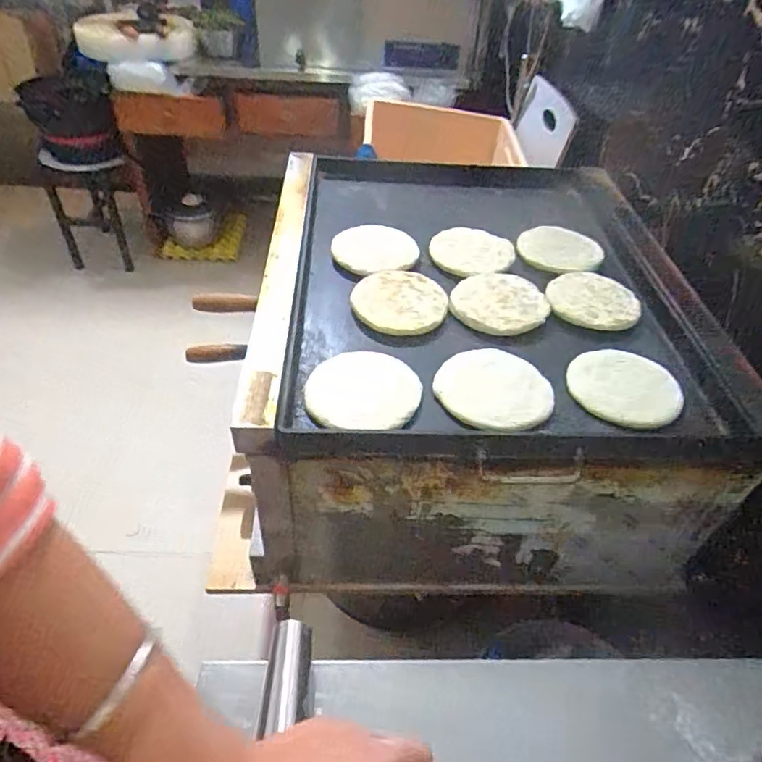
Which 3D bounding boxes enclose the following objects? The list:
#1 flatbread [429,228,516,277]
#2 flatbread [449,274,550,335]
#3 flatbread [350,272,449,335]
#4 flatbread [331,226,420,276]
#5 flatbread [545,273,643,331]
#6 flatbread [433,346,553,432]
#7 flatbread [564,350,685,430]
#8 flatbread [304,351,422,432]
[{"bbox_3d":[0.136,-0.198,0.846,0.127,0.018,0.127,2,44,-2],"label":"flatbread"},{"bbox_3d":[0.162,-0.108,0.751,0.126,0.013,0.126,2,44,-2],"label":"flatbread"},{"bbox_3d":[0.024,-0.107,0.740,0.123,0.016,0.123,6,44,2],"label":"flatbread"},{"bbox_3d":[-0.013,-0.198,0.826,0.115,0.020,0.128,-25,51,-27],"label":"flatbread"},{"bbox_3d":[0.295,-0.115,0.767,0.124,0.015,0.123,15,45,10],"label":"flatbread"},{"bbox_3d":[0.129,0.008,0.636,0.124,0.011,0.129,2,44,-2],"label":"flatbread"},{"bbox_3d":[0.289,0.005,0.656,0.125,0.016,0.119,2,44,-2],"label":"flatbread"},{"bbox_3d":[-0.020,0.009,0.619,0.122,0.012,0.125,2,44,-2],"label":"flatbread"}]

